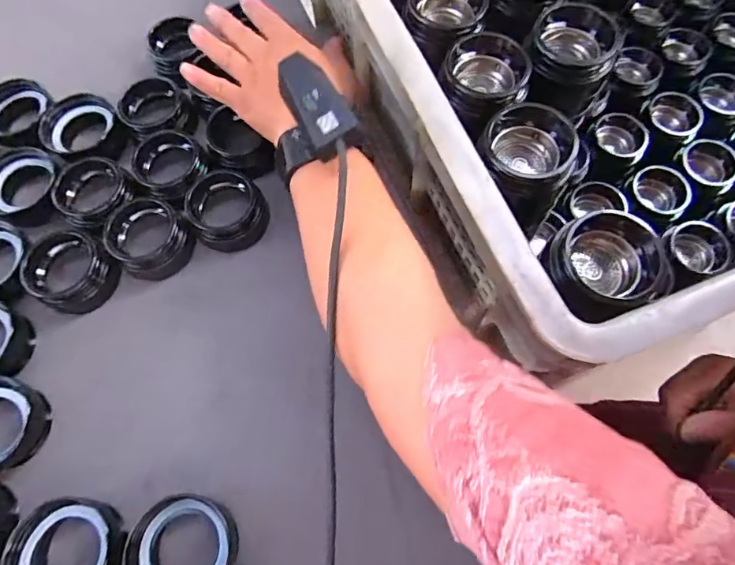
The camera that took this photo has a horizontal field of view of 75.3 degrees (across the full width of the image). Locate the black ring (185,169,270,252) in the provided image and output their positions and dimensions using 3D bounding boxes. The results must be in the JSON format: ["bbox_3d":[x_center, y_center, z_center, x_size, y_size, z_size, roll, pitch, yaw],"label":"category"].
[{"bbox_3d":[-0.120,-0.063,0.413,0.062,0.032,0.060,-1,68,3],"label":"black ring"}]

